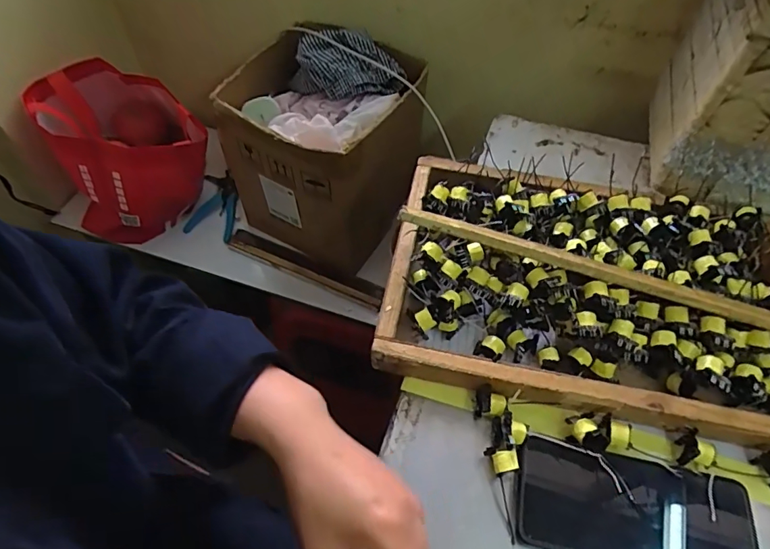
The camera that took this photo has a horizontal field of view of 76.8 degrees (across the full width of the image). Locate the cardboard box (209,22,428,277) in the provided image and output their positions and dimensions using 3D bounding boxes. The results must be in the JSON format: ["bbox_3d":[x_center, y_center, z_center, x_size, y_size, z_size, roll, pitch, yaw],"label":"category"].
[{"bbox_3d":[-0.087,-0.187,0.724,0.268,0.239,0.223,23,59,19],"label":"cardboard box"}]

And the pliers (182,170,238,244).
[{"bbox_3d":[-0.296,-0.121,0.852,0.082,0.022,0.157,0,54,4],"label":"pliers"}]

